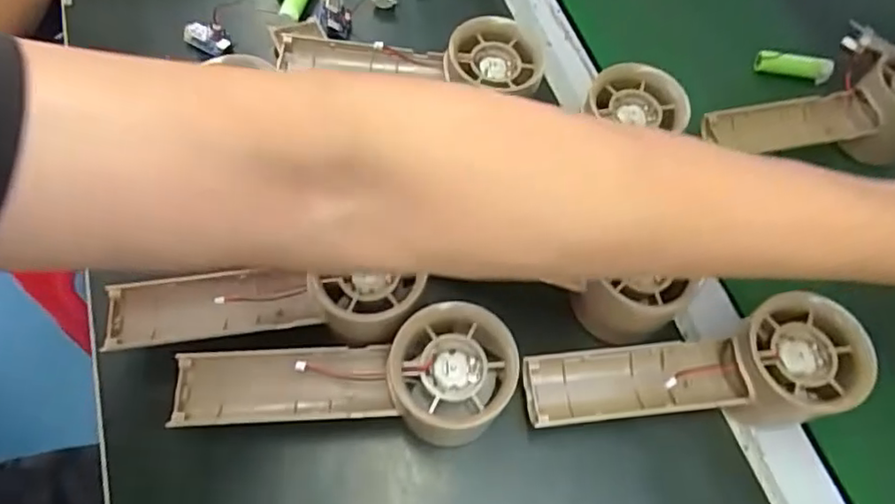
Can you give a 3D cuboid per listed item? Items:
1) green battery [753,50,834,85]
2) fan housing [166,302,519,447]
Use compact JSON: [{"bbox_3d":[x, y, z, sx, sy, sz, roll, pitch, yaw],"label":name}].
[{"bbox_3d":[0.245,-0.133,0.437,0.054,0.016,0.011,8,64,2],"label":"green battery"},{"bbox_3d":[-0.049,0.056,0.281,0.155,0.031,0.052,-2,64,-2],"label":"fan housing"}]

